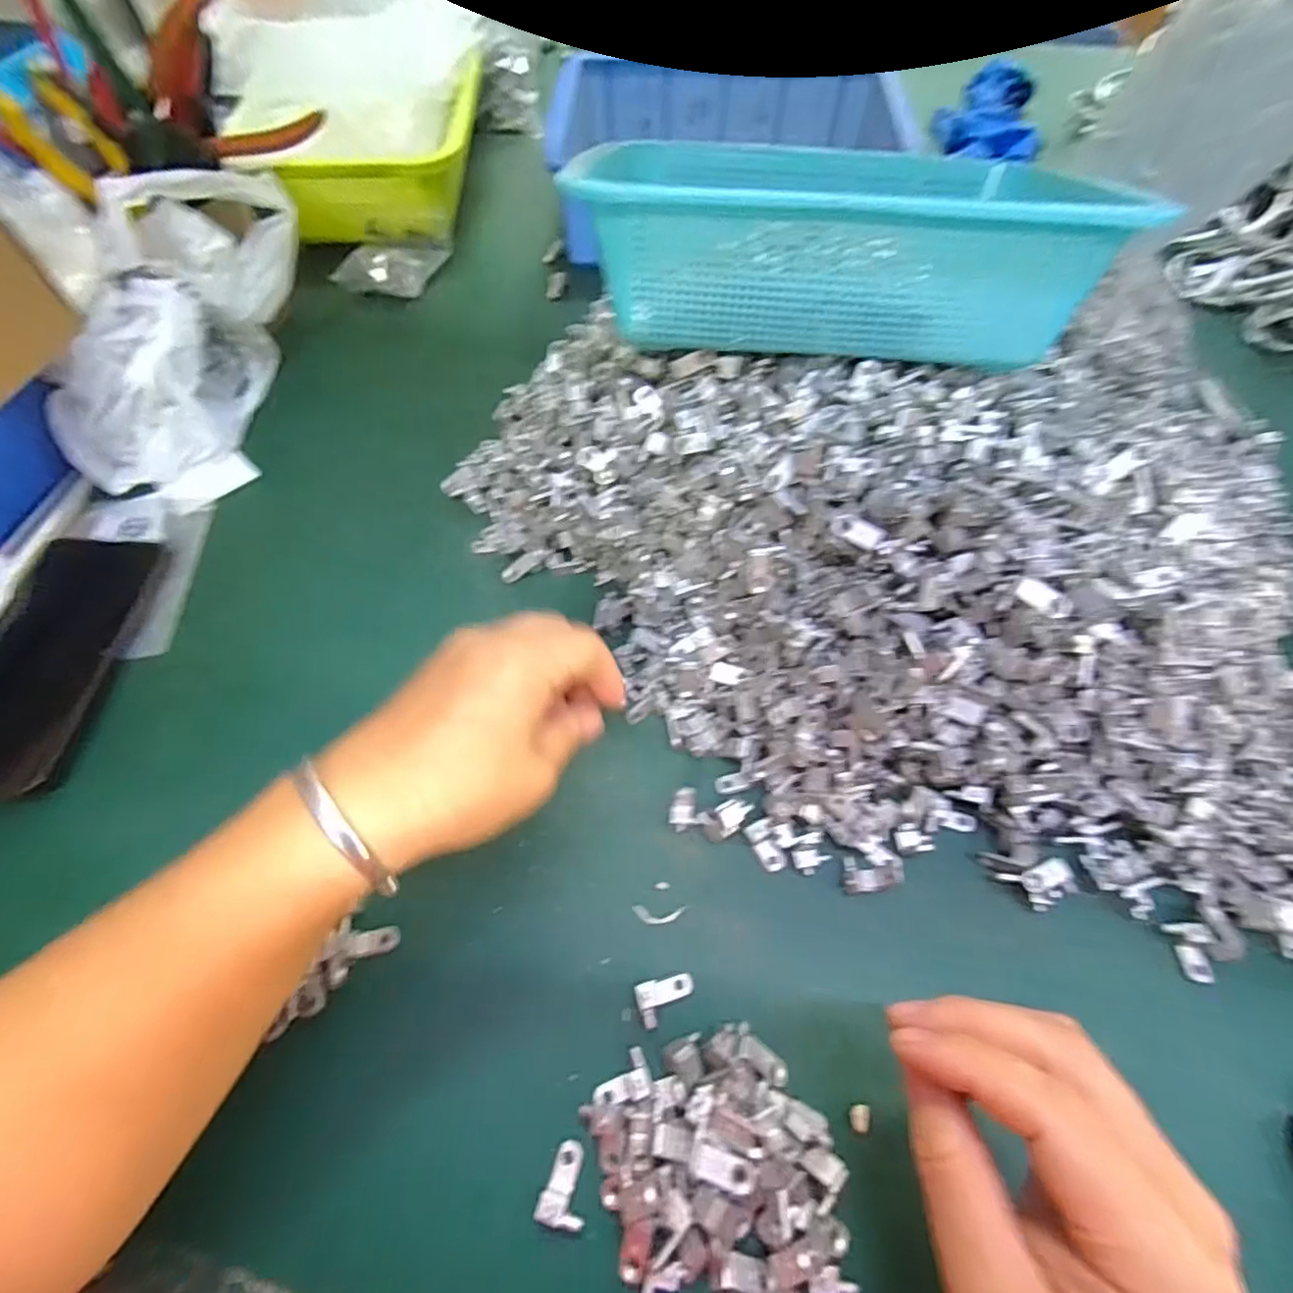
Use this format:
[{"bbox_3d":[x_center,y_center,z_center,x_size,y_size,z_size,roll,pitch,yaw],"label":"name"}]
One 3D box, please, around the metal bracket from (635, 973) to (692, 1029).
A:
[{"bbox_3d":[0.009,0.153,0.267,0.025,0.010,0.017,-11,60,-5],"label":"metal bracket"}]

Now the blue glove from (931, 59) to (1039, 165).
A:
[{"bbox_3d":[0.355,-0.559,0.643,0.094,0.032,0.156,9,61,7],"label":"blue glove"}]

